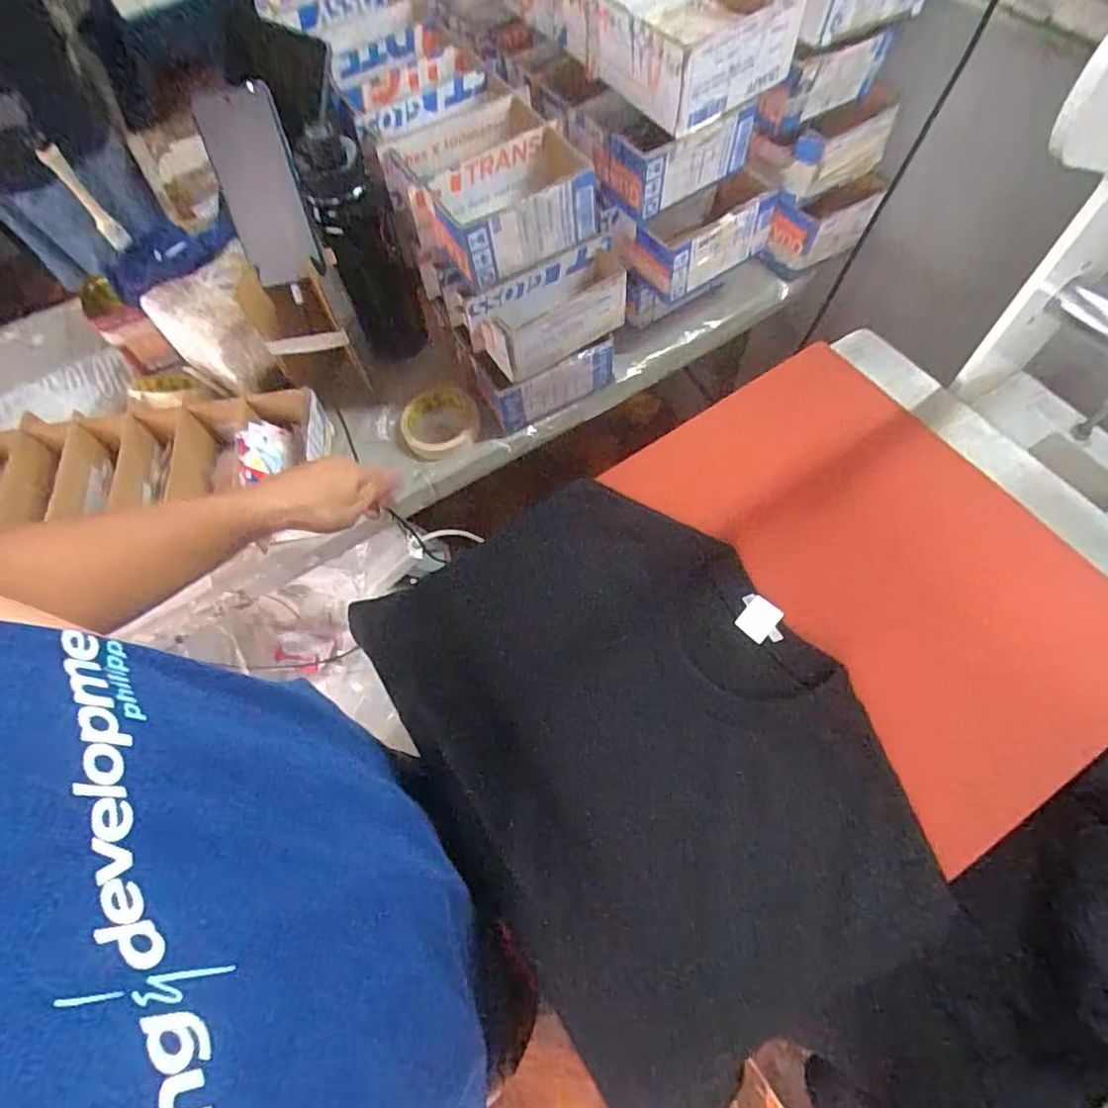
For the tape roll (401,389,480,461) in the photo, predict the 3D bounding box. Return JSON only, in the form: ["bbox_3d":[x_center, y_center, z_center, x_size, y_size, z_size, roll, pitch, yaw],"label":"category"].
[{"bbox_3d":[-0.142,-0.165,0.764,0.091,0.033,0.107,2,65,5],"label":"tape roll"}]

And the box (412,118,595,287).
[{"bbox_3d":[-0.041,-0.361,0.639,0.181,0.073,0.098,-30,66,-10],"label":"box"}]

